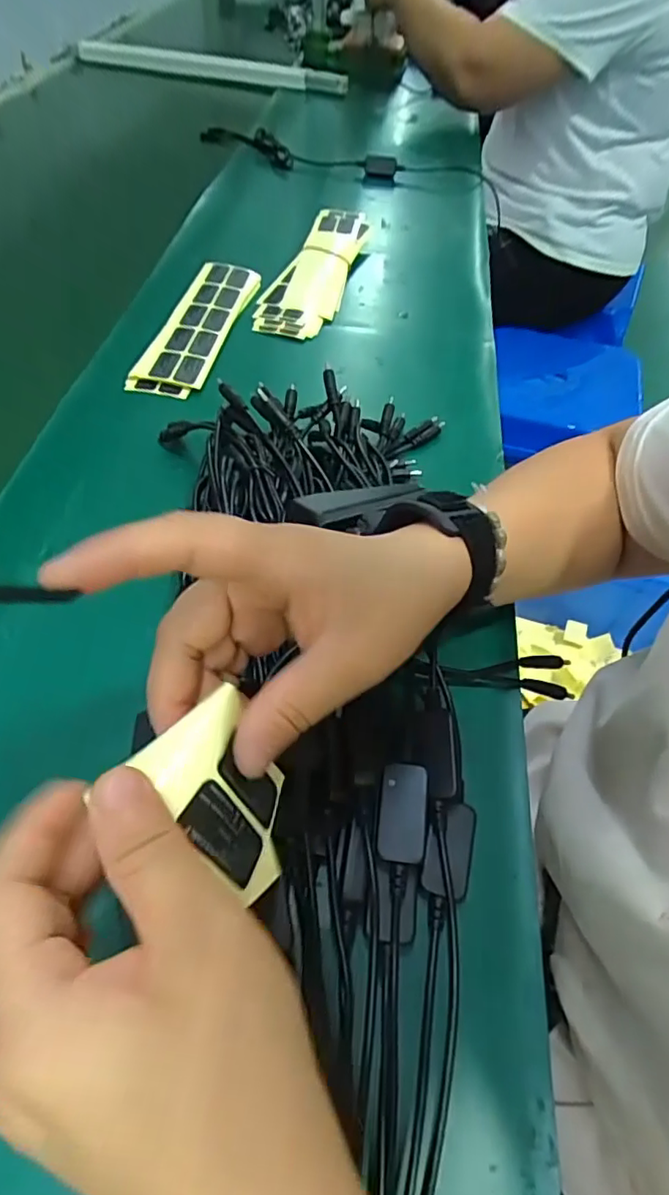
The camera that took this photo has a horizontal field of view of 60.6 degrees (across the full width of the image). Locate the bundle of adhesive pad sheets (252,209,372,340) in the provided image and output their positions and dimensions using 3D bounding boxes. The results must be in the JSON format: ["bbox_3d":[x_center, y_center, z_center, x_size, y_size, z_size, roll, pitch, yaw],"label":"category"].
[{"bbox_3d":[-0.020,-0.348,0.603,0.073,0.028,0.268,12,54,5],"label":"bundle of adhesive pad sheets"}]

